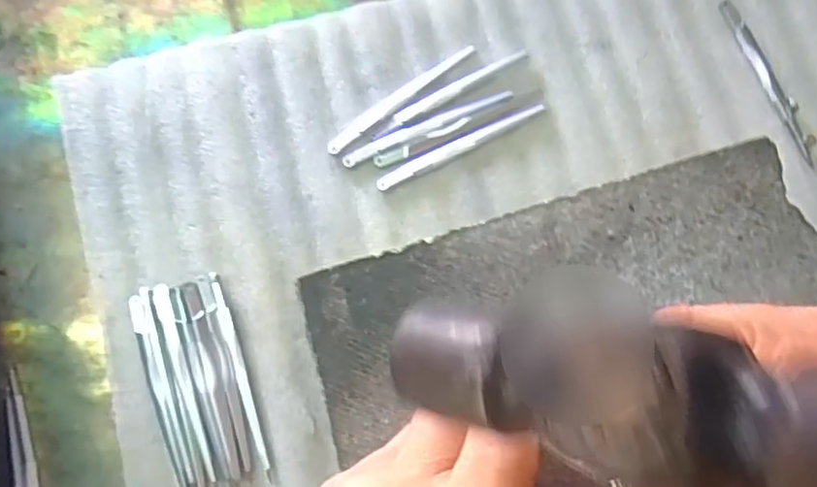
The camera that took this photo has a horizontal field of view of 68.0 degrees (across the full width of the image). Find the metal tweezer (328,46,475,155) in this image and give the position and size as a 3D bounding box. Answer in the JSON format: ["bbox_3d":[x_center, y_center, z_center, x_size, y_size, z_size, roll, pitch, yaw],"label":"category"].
[{"bbox_3d":[-0.005,-0.085,0.346,0.102,0.004,0.011,-39,79,-7],"label":"metal tweezer"}]

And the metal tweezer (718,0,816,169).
[{"bbox_3d":[0.204,-0.094,0.341,0.012,0.004,0.106,-19,77,-3],"label":"metal tweezer"}]

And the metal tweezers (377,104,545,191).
[{"bbox_3d":[0.029,-0.056,0.340,0.102,0.004,0.009,-28,78,-5],"label":"metal tweezers"}]

